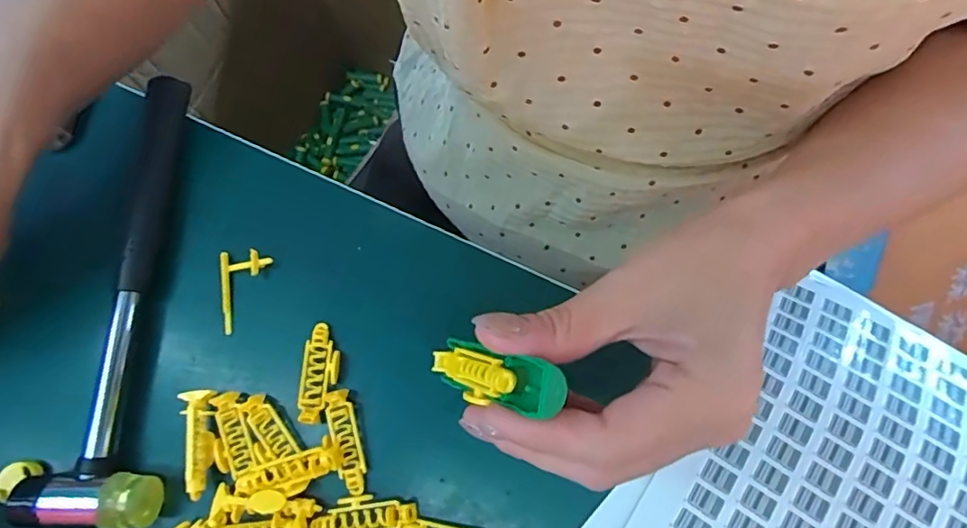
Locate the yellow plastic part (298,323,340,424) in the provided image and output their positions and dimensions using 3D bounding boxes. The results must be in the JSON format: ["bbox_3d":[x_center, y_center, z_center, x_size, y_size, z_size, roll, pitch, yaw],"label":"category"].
[{"bbox_3d":[-0.083,0.054,0.273,0.018,0.008,0.049,2,74,3],"label":"yellow plastic part"}]

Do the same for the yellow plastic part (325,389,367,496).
[{"bbox_3d":[-0.066,0.086,0.263,0.014,0.009,0.048,-15,74,-2],"label":"yellow plastic part"}]

